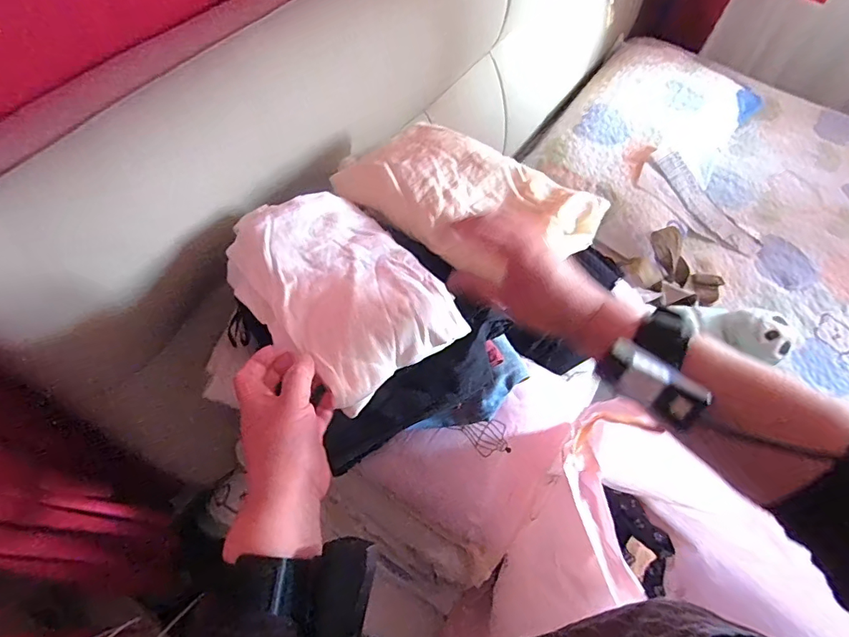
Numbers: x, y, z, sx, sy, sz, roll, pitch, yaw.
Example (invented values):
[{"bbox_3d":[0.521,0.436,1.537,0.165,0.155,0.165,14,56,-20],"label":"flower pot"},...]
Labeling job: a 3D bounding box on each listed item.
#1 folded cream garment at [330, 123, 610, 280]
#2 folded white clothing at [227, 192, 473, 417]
[{"bbox_3d":[0.051,-0.152,0.536,0.277,0.035,0.175,38,66,20],"label":"folded cream garment"},{"bbox_3d":[-0.090,-0.039,0.466,0.163,0.031,0.240,-34,65,-19],"label":"folded white clothing"}]

